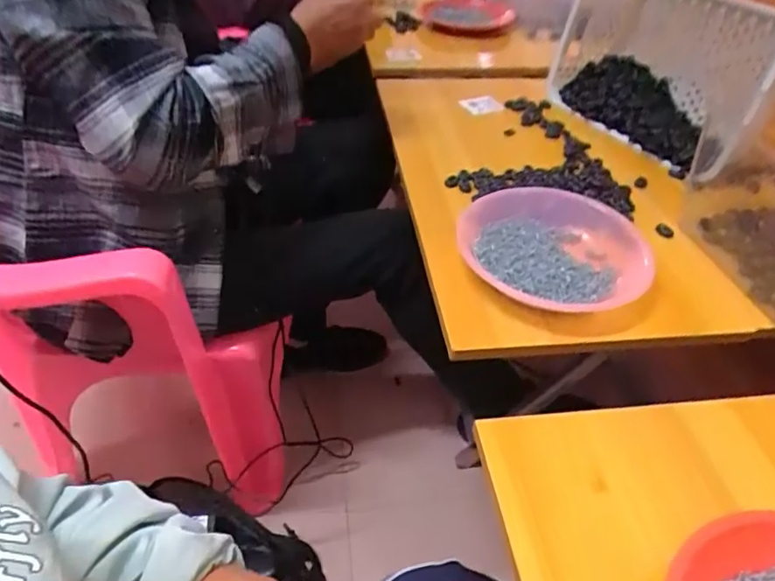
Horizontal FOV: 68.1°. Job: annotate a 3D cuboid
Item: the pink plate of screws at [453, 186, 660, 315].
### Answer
[{"bbox_3d":[0.175,-0.061,0.604,0.184,0.037,0.195,0,46,0],"label":"pink plate of screws"}]

